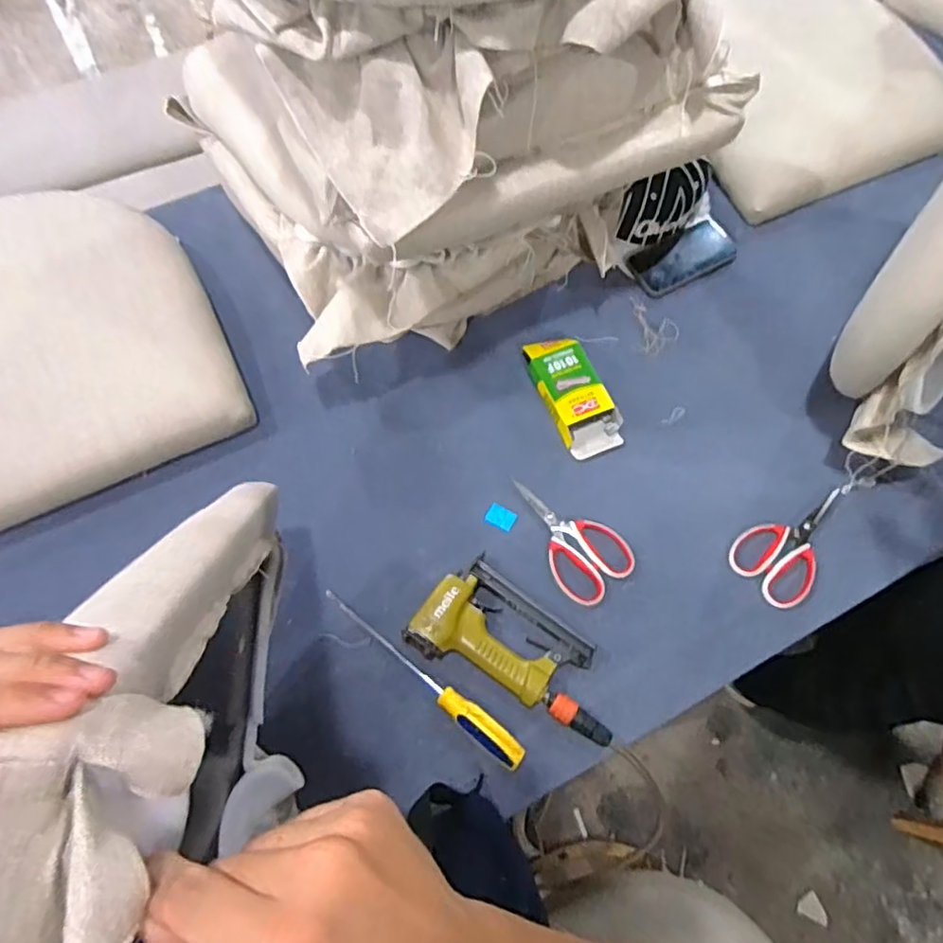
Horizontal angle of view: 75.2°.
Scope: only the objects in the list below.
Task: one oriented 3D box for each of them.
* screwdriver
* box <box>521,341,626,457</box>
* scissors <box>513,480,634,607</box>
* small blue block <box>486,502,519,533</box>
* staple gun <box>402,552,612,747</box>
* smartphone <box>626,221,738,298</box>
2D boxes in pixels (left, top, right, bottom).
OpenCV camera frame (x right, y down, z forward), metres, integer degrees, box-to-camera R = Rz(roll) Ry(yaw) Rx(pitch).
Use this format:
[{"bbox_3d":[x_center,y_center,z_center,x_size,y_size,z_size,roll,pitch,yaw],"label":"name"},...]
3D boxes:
[{"bbox_3d":[-0.061,0.237,0.718,0.294,0.034,0.029,38,72,11],"label":"screwdriver"},{"bbox_3d":[0.141,-0.109,0.846,0.086,0.035,0.180,-23,72,-11],"label":"box"},{"bbox_3d":[0.122,0.081,0.786,0.099,0.011,0.176,-38,75,-15],"label":"scissors"},{"bbox_3d":[0.039,0.060,0.799,0.037,0.004,0.028,29,71,8],"label":"small blue block"},{"bbox_3d":[0.058,0.216,0.721,0.247,0.036,0.129,35,72,10],"label":"staple gun"},{"bbox_3d":[0.327,-0.331,0.945,0.178,0.012,0.081,-27,73,-12],"label":"smartphone"}]

